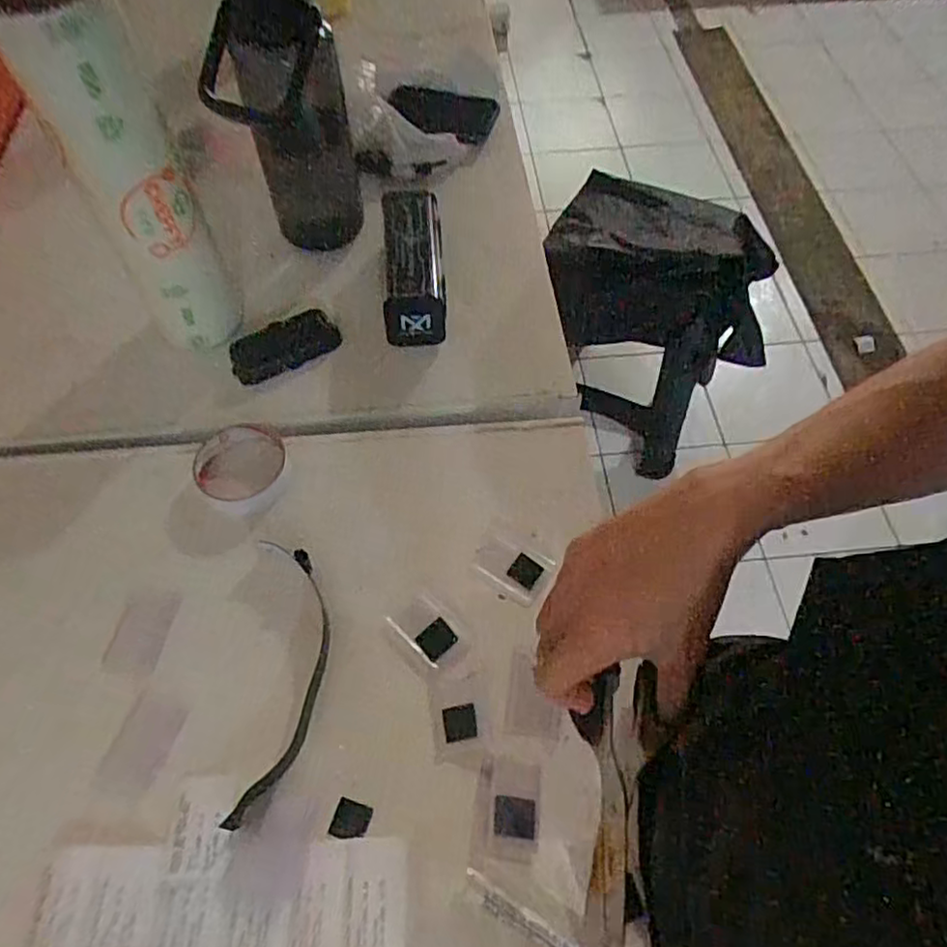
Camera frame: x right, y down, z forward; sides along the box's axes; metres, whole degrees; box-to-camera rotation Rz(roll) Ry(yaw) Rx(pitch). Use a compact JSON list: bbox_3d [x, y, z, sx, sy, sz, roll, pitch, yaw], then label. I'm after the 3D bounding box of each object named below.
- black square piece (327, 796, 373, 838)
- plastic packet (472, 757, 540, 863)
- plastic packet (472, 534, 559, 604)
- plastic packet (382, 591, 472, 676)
[{"bbox_3d":[-0.085,0.240,0.474,0.025,0.006,0.024,15,58,8],"label":"black square piece"},{"bbox_3d":[0.023,0.234,0.477,0.043,0.004,0.061,8,57,3],"label":"plastic packet"},{"bbox_3d":[0.032,0.080,0.578,0.064,0.008,0.047,27,60,15],"label":"plastic packet"},{"bbox_3d":[-0.036,0.127,0.540,0.065,0.004,0.045,39,64,21],"label":"plastic packet"}]

